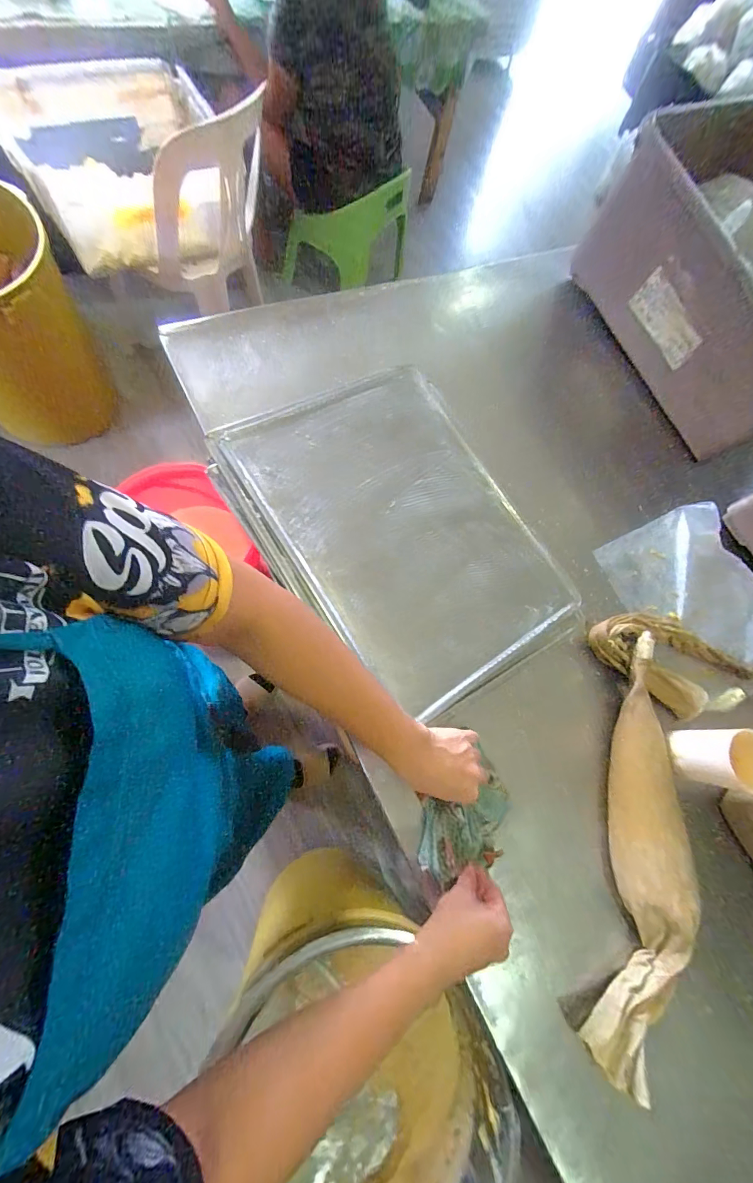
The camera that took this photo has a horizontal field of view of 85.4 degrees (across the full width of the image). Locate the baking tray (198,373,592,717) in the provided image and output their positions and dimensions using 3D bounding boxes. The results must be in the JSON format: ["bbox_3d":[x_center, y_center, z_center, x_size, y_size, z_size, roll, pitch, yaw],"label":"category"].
[{"bbox_3d":[0.045,-0.092,0.568,0.336,0.020,0.458,-29,83,-19],"label":"baking tray"}]

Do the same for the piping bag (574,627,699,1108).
[{"bbox_3d":[0.348,0.311,0.513,0.106,0.063,0.514,18,70,7],"label":"piping bag"}]

